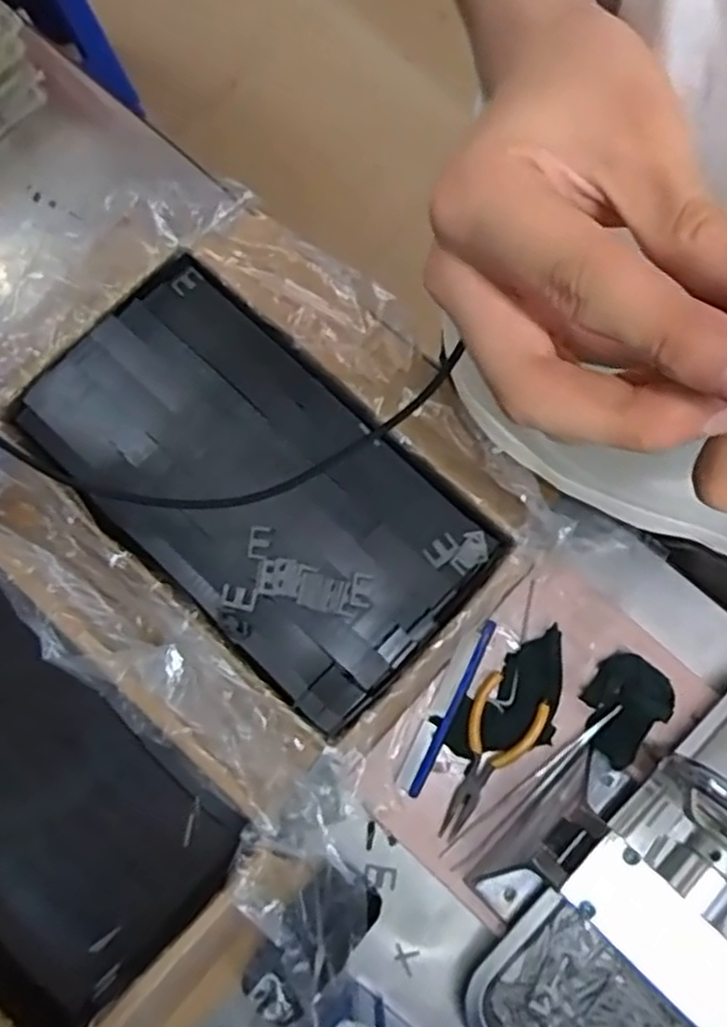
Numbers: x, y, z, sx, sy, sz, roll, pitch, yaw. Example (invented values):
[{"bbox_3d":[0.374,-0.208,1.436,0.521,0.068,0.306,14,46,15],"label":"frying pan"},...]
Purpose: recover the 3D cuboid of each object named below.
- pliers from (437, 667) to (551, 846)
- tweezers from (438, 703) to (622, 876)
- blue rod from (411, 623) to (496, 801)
[{"bbox_3d":[0.089,0.186,0.561,0.053,0.011,0.124,32,80,6],"label":"pliers"},{"bbox_3d":[0.131,0.209,0.564,0.171,0.014,0.021,-38,81,-8],"label":"tweezers"},{"bbox_3d":[0.068,0.147,0.566,0.008,0.006,0.142,26,79,5],"label":"blue rod"}]

